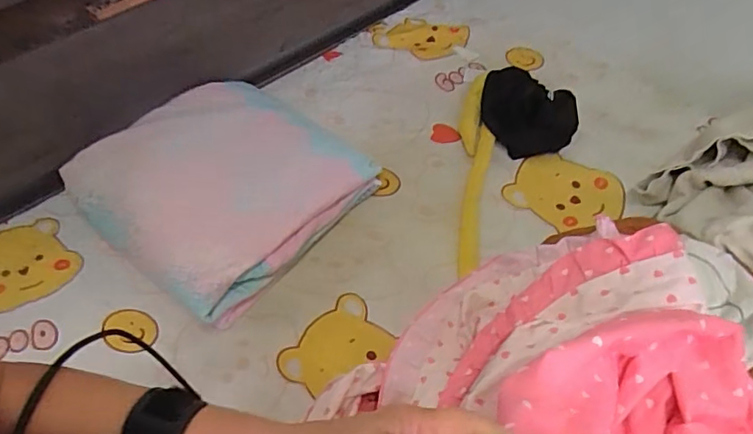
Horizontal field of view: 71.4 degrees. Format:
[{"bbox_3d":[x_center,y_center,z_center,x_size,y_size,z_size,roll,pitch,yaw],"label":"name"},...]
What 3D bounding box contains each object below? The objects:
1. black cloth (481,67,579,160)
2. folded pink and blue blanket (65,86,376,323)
[{"bbox_3d":[0.364,-0.259,1.267,0.209,0.065,0.254,1,51,7],"label":"black cloth"},{"bbox_3d":[-0.318,-0.080,1.091,0.473,0.142,0.477,31,60,25],"label":"folded pink and blue blanket"}]

